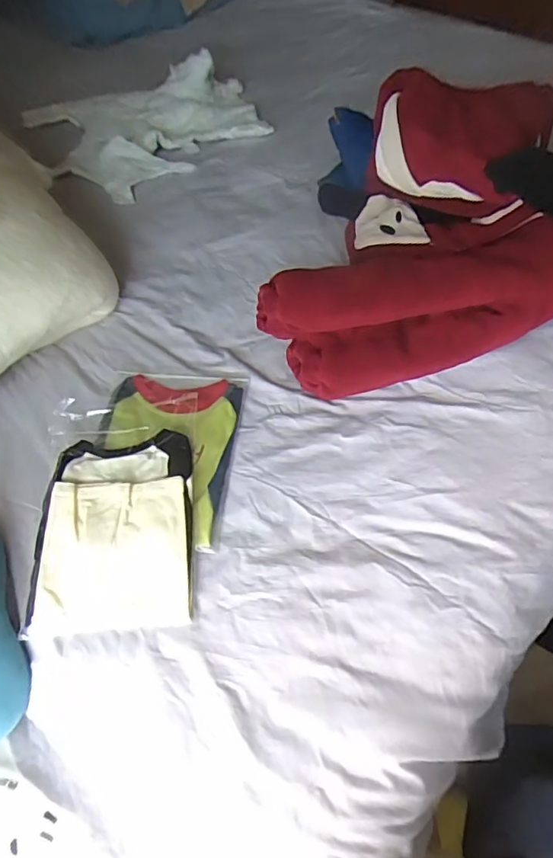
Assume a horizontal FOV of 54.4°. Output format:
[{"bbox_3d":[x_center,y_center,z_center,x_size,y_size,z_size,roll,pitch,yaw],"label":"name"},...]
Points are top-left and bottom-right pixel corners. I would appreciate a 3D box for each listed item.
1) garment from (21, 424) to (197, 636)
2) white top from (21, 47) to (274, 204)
[{"bbox_3d":[-0.211,0.130,0.707,0.196,0.037,0.253,-4,56,0],"label":"garment"},{"bbox_3d":[-0.284,-0.705,1.234,0.529,0.095,0.461,-23,59,-10],"label":"white top"}]

